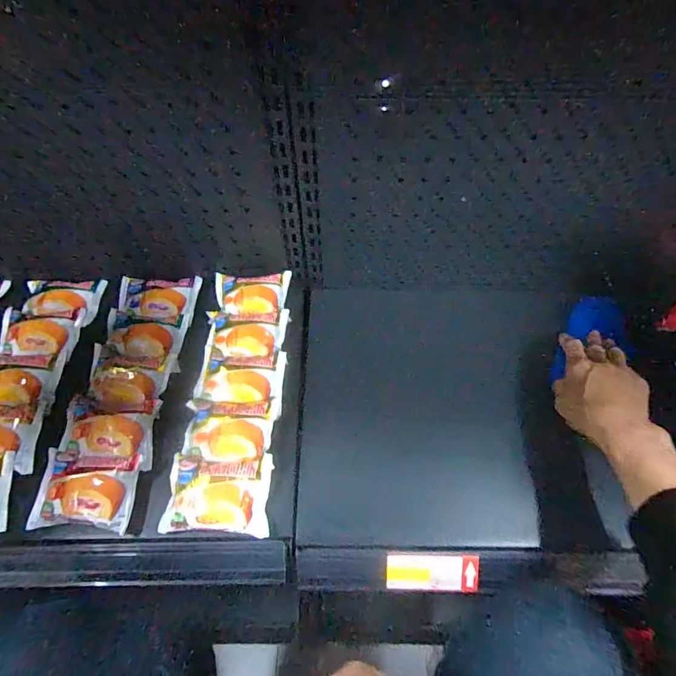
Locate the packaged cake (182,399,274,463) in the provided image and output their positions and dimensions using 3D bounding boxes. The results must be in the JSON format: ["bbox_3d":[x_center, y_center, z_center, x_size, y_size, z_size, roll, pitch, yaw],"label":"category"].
[{"bbox_3d":[-0.122,0.103,0.459,0.096,0.033,0.069,1,57,1],"label":"packaged cake"}]

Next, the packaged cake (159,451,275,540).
[{"bbox_3d":[-0.123,0.164,0.429,0.107,0.047,0.075,0,57,0],"label":"packaged cake"}]

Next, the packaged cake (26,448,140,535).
[{"bbox_3d":[-0.259,0.154,0.419,0.095,0.031,0.069,4,57,2],"label":"packaged cake"}]

